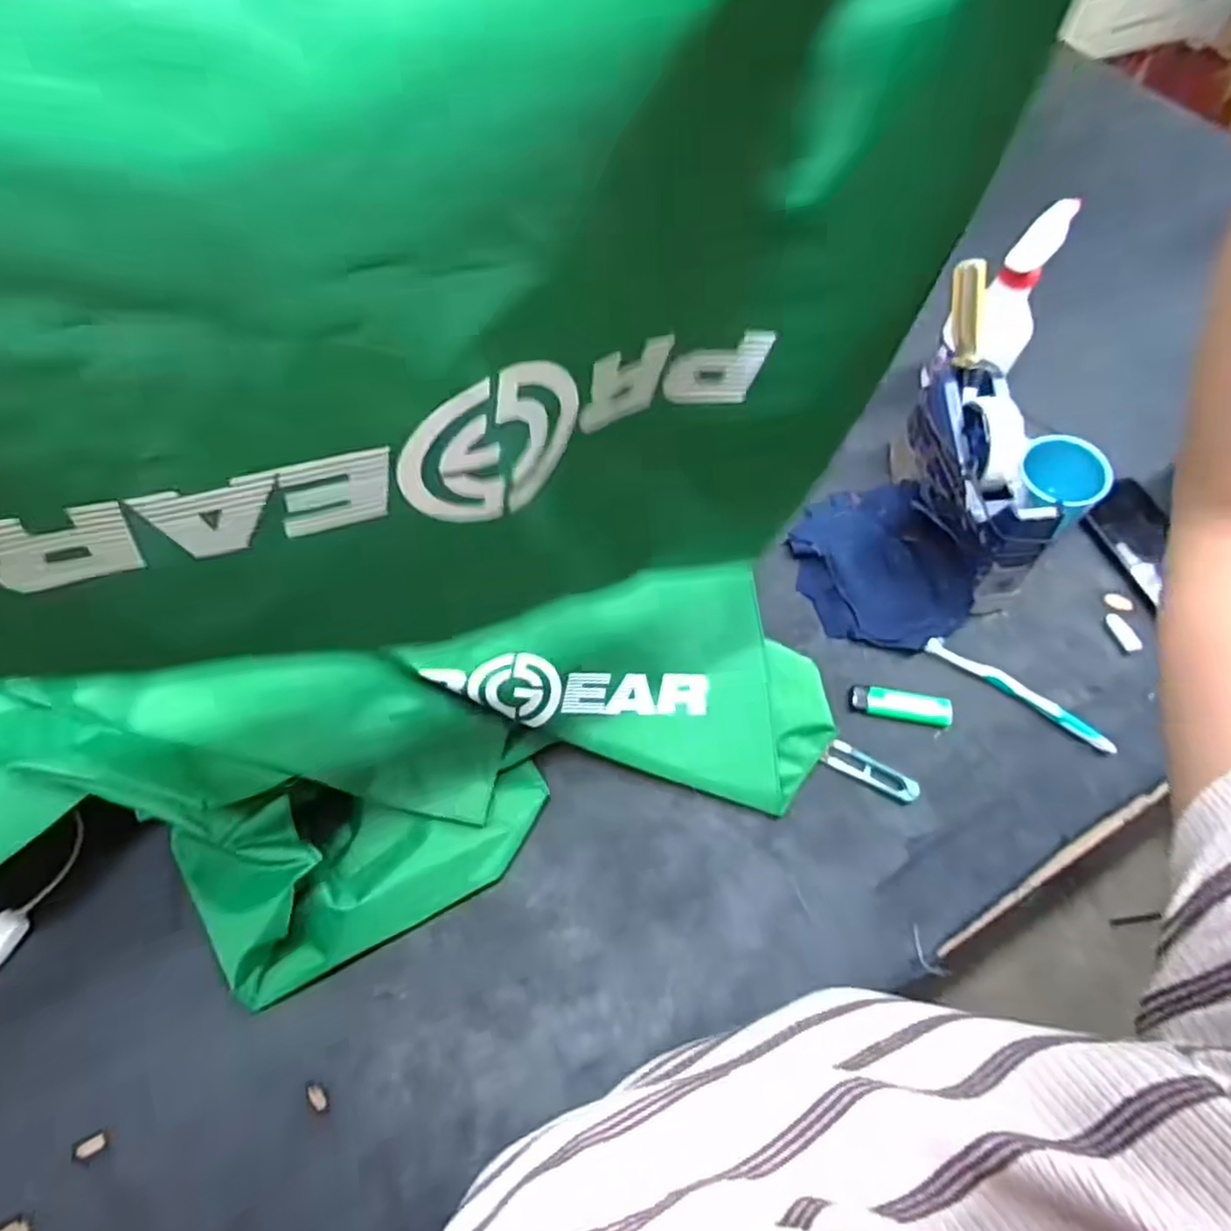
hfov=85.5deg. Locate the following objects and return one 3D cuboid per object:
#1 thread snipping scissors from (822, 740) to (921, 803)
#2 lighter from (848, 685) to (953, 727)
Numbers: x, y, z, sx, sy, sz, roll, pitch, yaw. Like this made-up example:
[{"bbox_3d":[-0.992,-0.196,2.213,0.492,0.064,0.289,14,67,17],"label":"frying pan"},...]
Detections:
[{"bbox_3d":[0.208,0.126,0.540,0.075,0.011,0.023,27,66,14],"label":"thread snipping scissors"},{"bbox_3d":[0.240,0.075,0.562,0.079,0.015,0.026,8,62,4],"label":"lighter"}]

